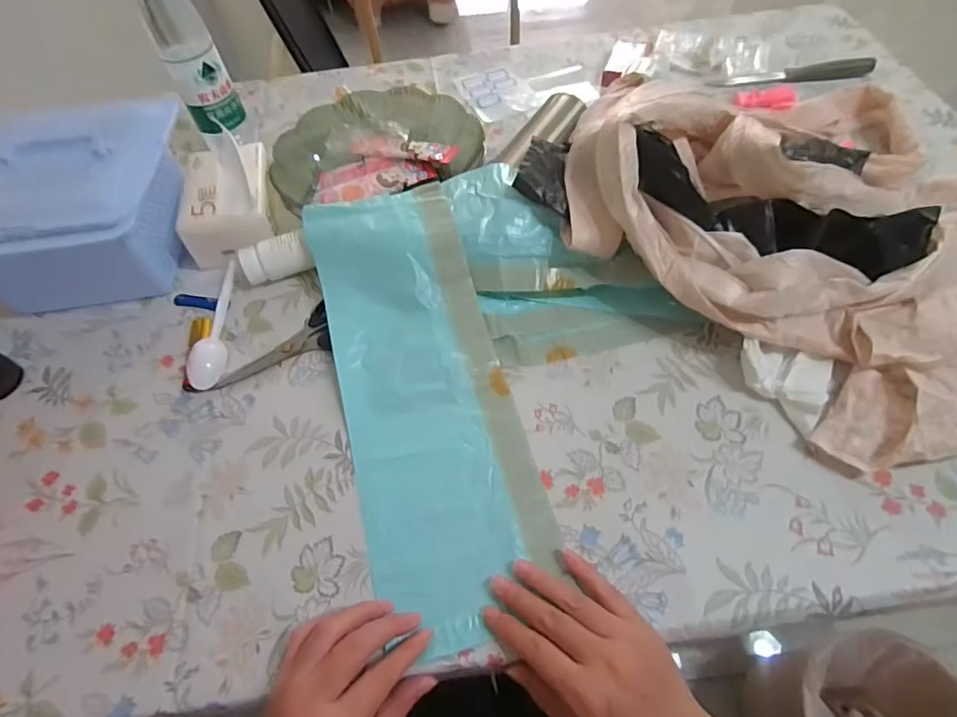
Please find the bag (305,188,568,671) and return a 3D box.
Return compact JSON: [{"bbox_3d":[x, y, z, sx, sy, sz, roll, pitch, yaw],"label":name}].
[{"bbox_3d":[-0.047,0.024,0.448,0.148,0.034,0.402,-14,67,-5],"label":"bag"}]

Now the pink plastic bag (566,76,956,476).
[{"bbox_3d":[0.355,-0.164,0.483,0.448,0.132,0.385,-40,64,-19],"label":"pink plastic bag"}]

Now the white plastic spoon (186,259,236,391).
[{"bbox_3d":[-0.268,-0.037,0.516,0.031,0.014,0.152,-9,58,-2],"label":"white plastic spoon"}]

